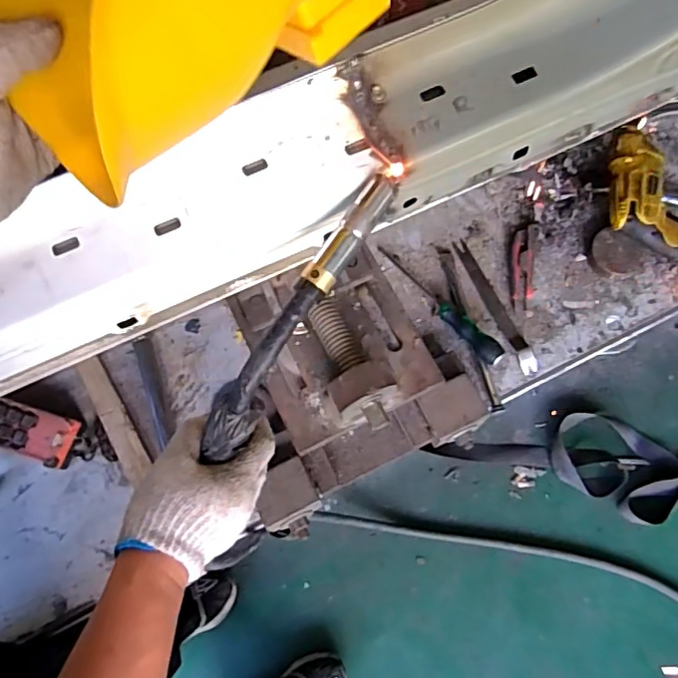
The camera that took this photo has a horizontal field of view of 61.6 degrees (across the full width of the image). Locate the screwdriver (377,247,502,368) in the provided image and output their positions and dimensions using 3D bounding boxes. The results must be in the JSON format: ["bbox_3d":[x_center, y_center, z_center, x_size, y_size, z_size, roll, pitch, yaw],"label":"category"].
[{"bbox_3d":[0.149,-0.060,0.858,0.033,0.039,0.258,-36,73,-11],"label":"screwdriver"}]

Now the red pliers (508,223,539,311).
[{"bbox_3d":[0.286,-0.117,0.883,0.041,0.021,0.151,11,70,6],"label":"red pliers"}]

